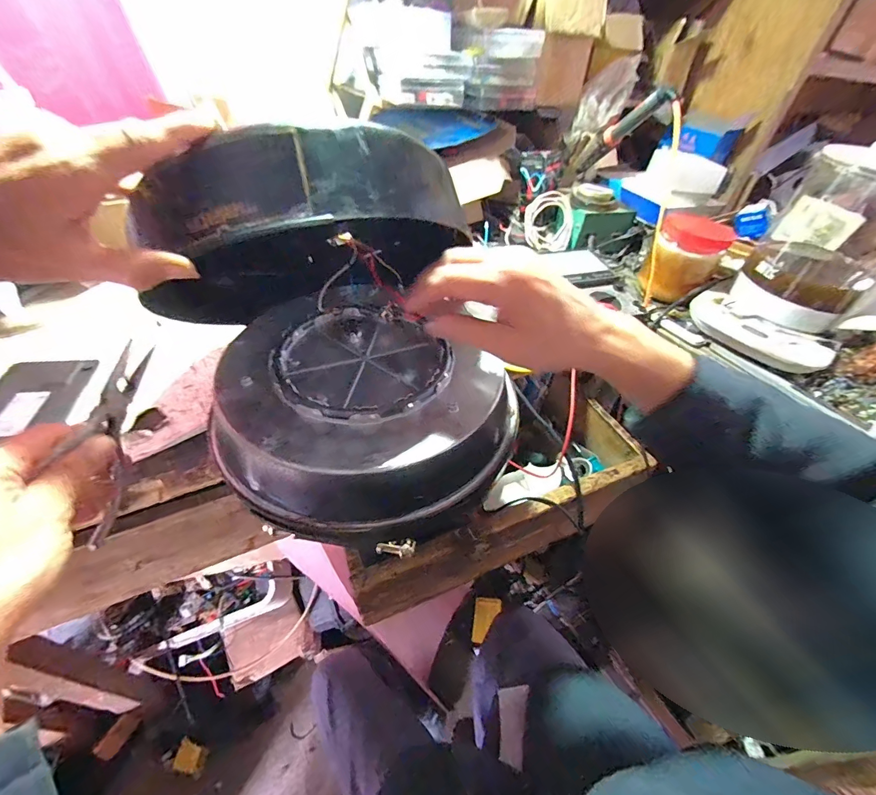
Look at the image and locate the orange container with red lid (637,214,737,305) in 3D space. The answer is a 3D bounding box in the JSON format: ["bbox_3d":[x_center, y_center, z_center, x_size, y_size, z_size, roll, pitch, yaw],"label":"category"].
[{"bbox_3d":[0.371,-0.211,0.603,0.098,0.104,0.089,29,49,20],"label":"orange container with red lid"}]

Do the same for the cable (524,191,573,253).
[{"bbox_3d":[0.195,-0.311,0.703,0.084,0.099,0.021,-6,9,-4],"label":"cable"}]

